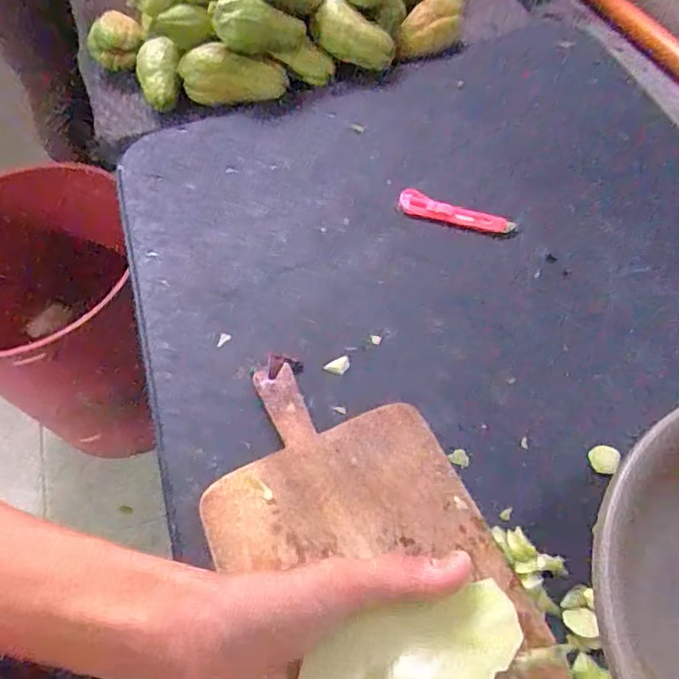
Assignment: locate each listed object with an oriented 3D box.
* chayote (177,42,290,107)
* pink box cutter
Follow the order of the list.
[{"bbox_3d":[-0.161,-0.391,0.897,0.156,0.068,0.061,7,59,9],"label":"chayote"},{"bbox_3d":[0.146,-0.160,0.759,0.145,0.017,0.027,16,61,14],"label":"pink box cutter"}]

